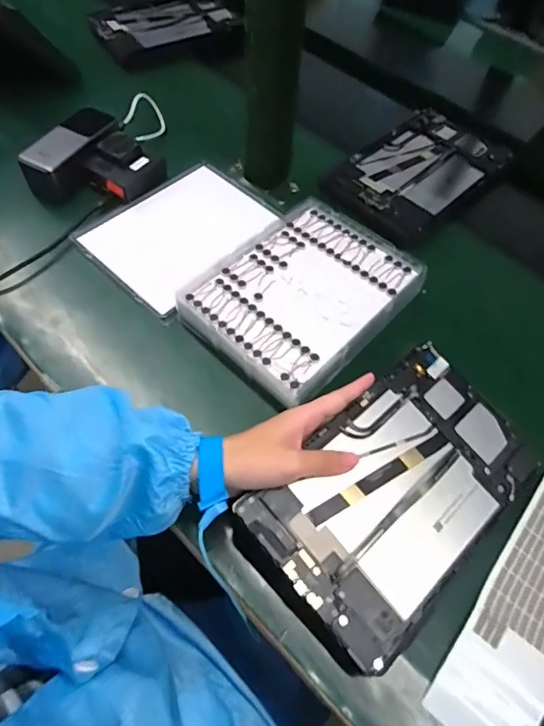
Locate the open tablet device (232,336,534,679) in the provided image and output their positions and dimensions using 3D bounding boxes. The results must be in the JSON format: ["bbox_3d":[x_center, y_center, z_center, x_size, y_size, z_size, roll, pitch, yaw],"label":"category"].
[{"bbox_3d":[0.103,0.103,0.391,0.244,0.008,0.150,-37,77,-25],"label":"open tablet device"}]

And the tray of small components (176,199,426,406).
[{"bbox_3d":[0.034,-0.072,0.506,0.164,0.034,0.216,39,64,18],"label":"tray of small components"}]

